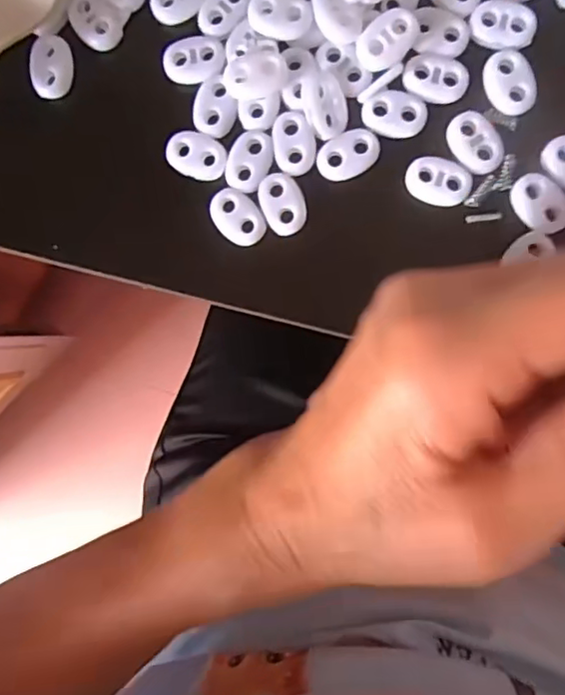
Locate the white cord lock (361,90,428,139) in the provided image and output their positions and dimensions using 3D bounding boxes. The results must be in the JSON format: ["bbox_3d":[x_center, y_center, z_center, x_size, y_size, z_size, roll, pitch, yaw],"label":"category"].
[{"bbox_3d":[0.040,-0.083,0.214,0.023,0.004,0.016,13,93,5],"label":"white cord lock"}]

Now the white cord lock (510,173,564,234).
[{"bbox_3d":[0.091,-0.051,0.211,0.016,0.004,0.022,-39,88,6],"label":"white cord lock"}]

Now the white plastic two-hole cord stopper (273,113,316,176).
[{"bbox_3d":[0.004,-0.074,0.217,0.015,0.004,0.022,-10,91,6],"label":"white plastic two-hole cord stopper"}]

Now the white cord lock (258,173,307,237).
[{"bbox_3d":[0.000,-0.052,0.218,0.015,0.004,0.023,-25,89,6],"label":"white cord lock"}]

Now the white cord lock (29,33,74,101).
[{"bbox_3d":[-0.088,-0.107,0.230,0.016,0.006,0.023,-3,92,6],"label":"white cord lock"}]

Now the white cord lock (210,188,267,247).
[{"bbox_3d":[-0.017,-0.048,0.220,0.016,0.004,0.023,-39,88,6],"label":"white cord lock"}]

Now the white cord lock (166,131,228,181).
[{"bbox_3d":[-0.032,-0.071,0.223,0.022,0.004,0.016,21,94,5],"label":"white cord lock"}]

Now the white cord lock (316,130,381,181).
[{"bbox_3d":[0.024,-0.070,0.217,0.023,0.004,0.016,-29,89,6],"label":"white cord lock"}]

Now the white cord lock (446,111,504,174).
[{"bbox_3d":[0.068,-0.072,0.213,0.016,0.004,0.022,-28,89,6],"label":"white cord lock"}]

